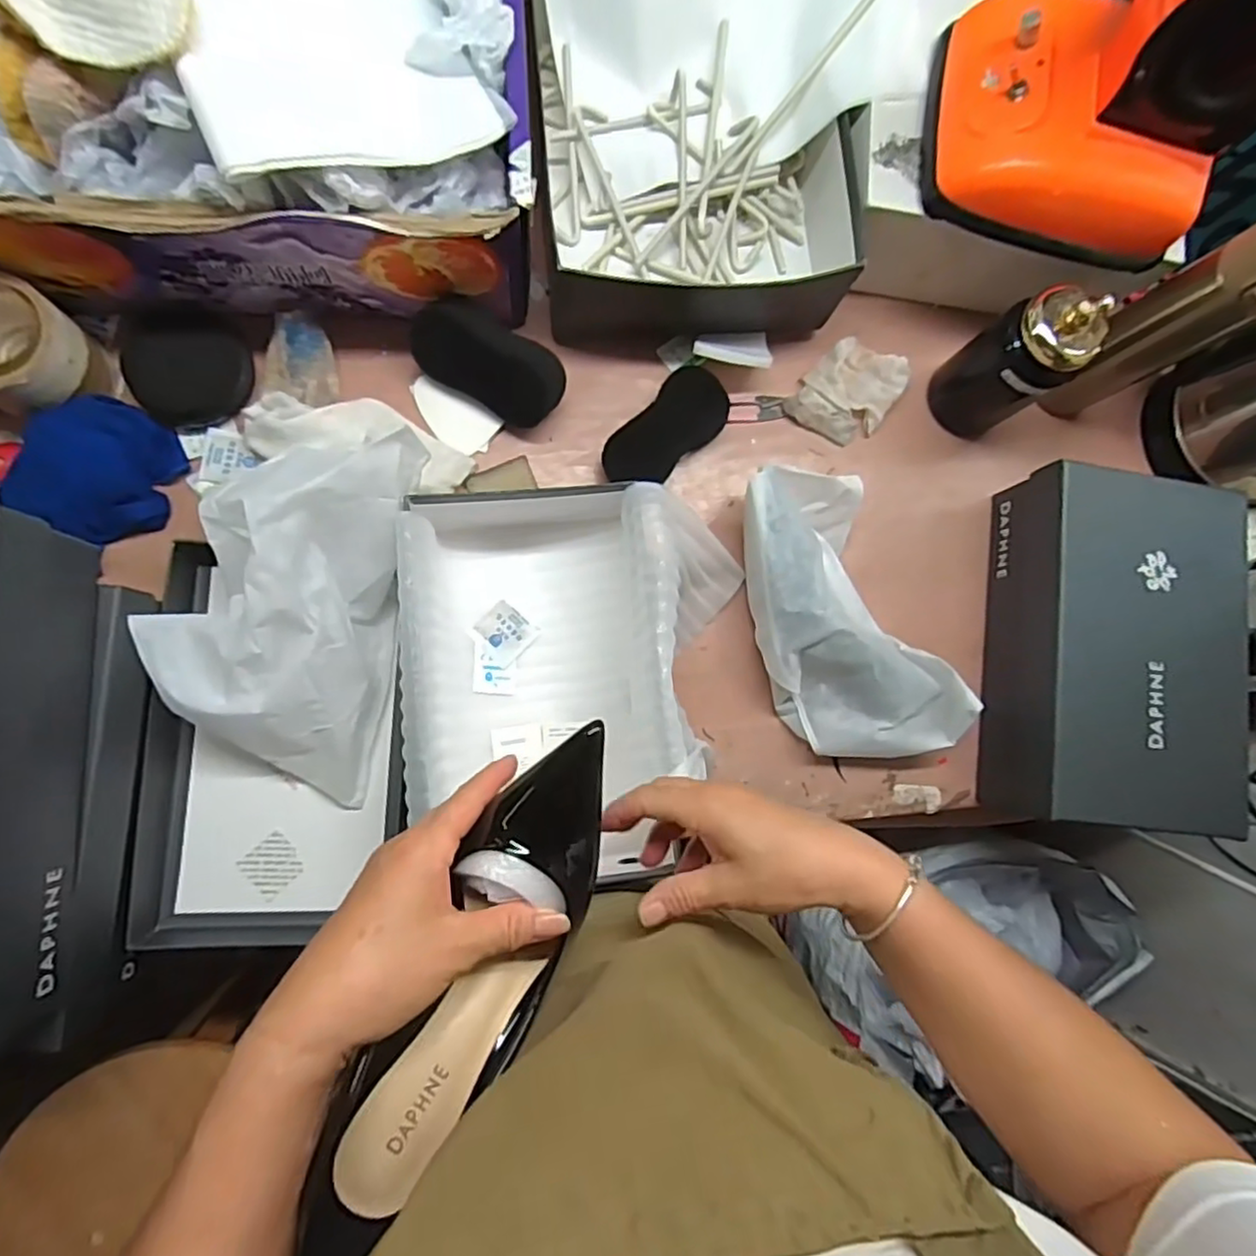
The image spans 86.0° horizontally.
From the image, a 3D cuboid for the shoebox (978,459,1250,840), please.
[{"bbox_3d":[0.427,0.021,0.602,0.168,0.114,0.289,7,84,-7],"label":"shoebox"}]

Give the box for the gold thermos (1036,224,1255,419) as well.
[{"bbox_3d":[0.446,-0.250,0.556,0.058,0.229,0.064,-26,89,-9],"label":"gold thermos"}]

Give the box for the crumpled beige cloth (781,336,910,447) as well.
[{"bbox_3d":[0.210,-0.224,0.639,0.083,0.030,0.100,34,81,-4],"label":"crumpled beige cloth"}]

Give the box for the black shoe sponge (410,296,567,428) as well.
[{"bbox_3d":[-0.118,-0.227,0.577,0.131,0.050,0.064,28,82,-4],"label":"black shoe sponge"}]

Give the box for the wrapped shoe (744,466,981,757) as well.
[{"bbox_3d":[0.177,-0.006,0.585,0.131,0.076,0.266,-26,89,-9],"label":"wrapped shoe"}]

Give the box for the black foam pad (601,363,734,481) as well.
[{"bbox_3d":[0.034,-0.173,0.599,0.122,0.041,0.059,-44,92,-9],"label":"black foam pad"}]

